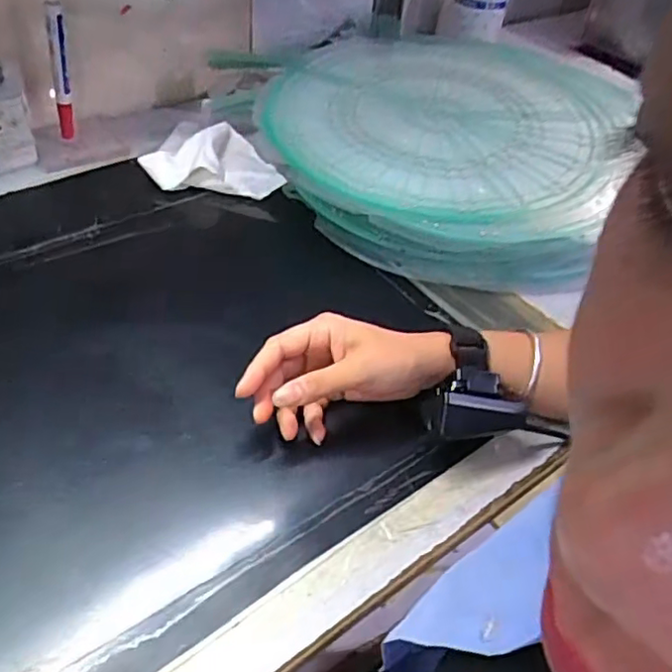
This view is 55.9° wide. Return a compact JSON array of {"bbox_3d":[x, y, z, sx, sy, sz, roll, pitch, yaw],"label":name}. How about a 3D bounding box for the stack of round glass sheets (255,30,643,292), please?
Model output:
[{"bbox_3d":[0.118,-0.223,0.703,0.359,0.087,0.410,20,45,14],"label":"stack of round glass sheets"}]

